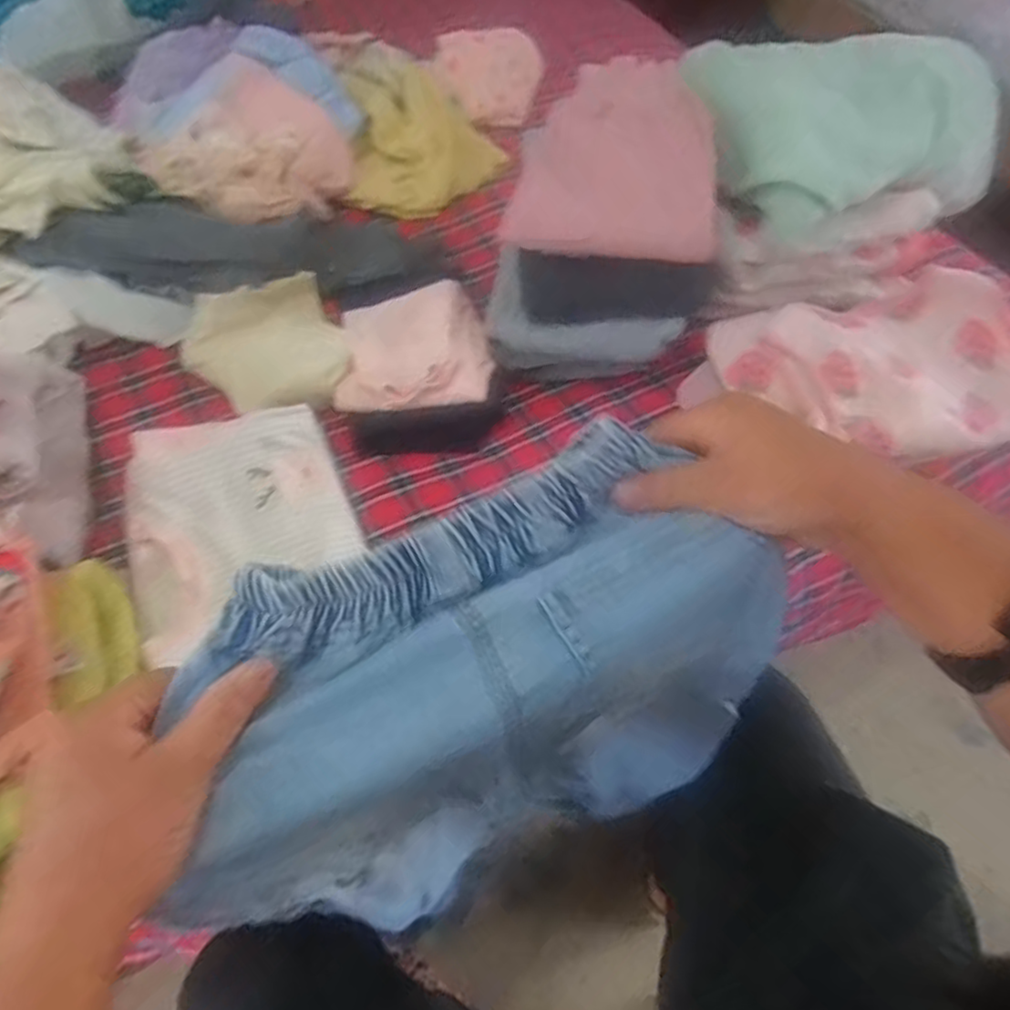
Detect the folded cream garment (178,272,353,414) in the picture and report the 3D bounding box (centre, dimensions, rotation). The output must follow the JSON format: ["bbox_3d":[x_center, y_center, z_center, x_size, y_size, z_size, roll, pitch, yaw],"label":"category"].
[{"bbox_3d":[-0.251,-0.164,0.718,0.158,0.034,0.185,-21,60,-14],"label":"folded cream garment"}]

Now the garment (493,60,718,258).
[{"bbox_3d":[0.112,-0.335,0.651,0.192,0.065,0.223,11,58,6],"label":"garment"}]

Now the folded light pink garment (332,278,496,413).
[{"bbox_3d":[-0.091,-0.164,0.694,0.154,0.035,0.160,0,57,-1],"label":"folded light pink garment"}]

